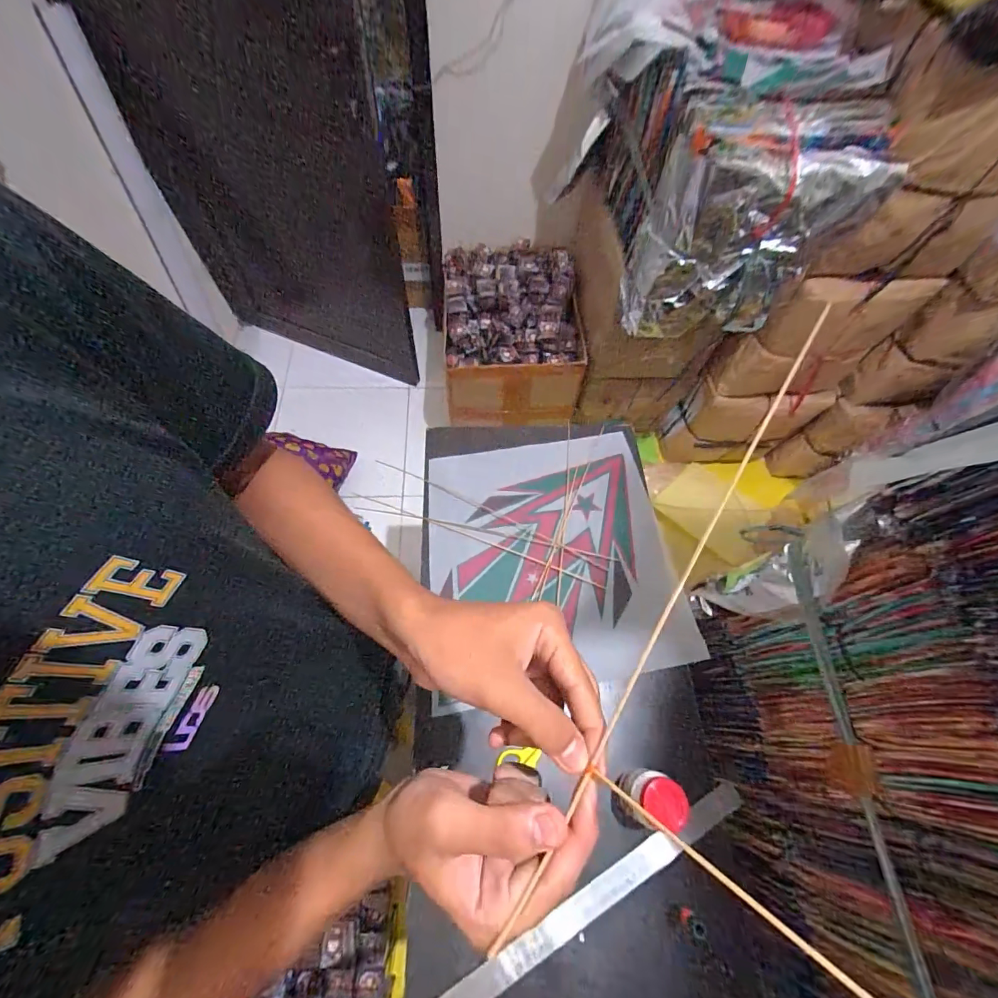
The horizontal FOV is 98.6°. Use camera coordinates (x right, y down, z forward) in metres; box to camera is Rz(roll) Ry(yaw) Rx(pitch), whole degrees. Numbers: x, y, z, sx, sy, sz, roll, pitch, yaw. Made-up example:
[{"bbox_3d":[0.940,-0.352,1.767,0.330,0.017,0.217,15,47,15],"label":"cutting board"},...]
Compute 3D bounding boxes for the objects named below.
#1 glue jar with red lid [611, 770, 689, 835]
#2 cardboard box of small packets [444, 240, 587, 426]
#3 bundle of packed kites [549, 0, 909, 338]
[{"bbox_3d":[0.184,0.368,0.521,0.067,0.084,0.068,2,63,-3],"label":"glue jar with red lid"},{"bbox_3d":[0.031,-0.551,1.443,0.413,0.302,0.571,-2,63,-5],"label":"cardboard box of small packets"},{"bbox_3d":[0.444,-0.777,0.982,0.456,0.437,0.671,-3,63,-5],"label":"bundle of packed kites"}]

